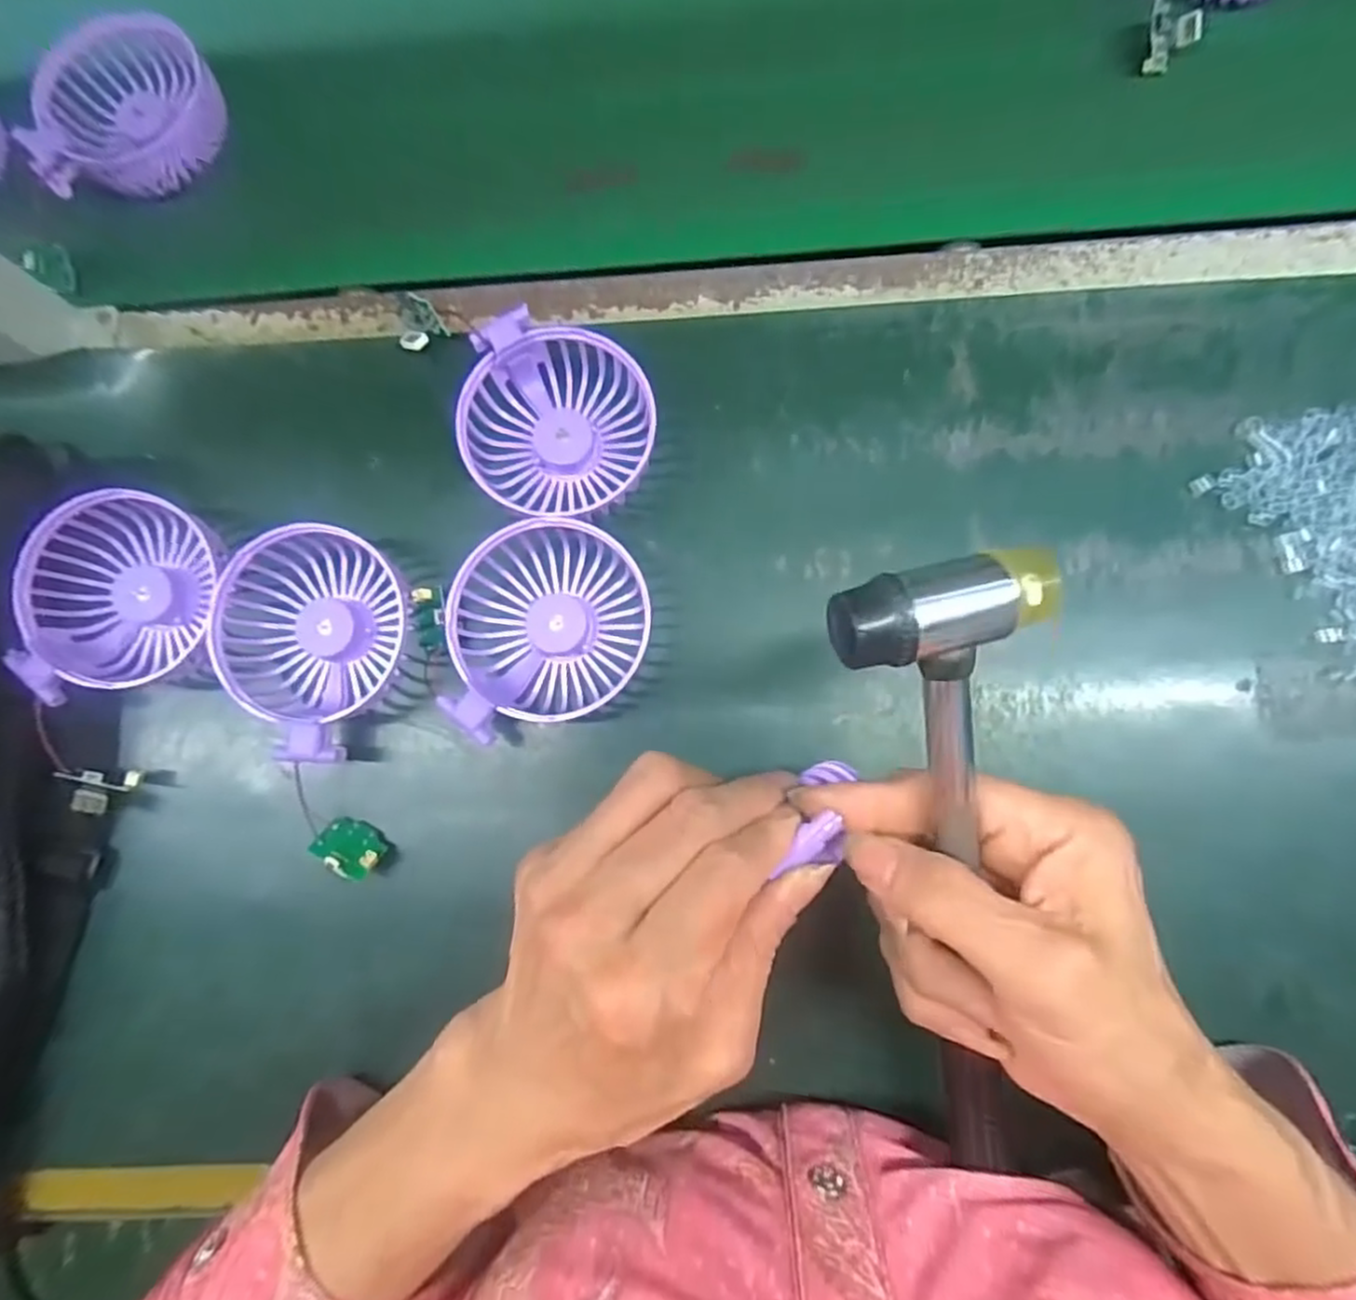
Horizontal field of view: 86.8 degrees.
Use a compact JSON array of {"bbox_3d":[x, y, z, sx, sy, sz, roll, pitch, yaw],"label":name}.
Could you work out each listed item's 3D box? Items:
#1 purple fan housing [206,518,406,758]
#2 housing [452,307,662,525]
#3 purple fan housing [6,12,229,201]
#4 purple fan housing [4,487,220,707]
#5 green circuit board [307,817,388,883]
[{"bbox_3d":[-0.169,-0.002,0.335,0.081,0.031,0.105,-4,84,3],"label":"purple fan housing"},{"bbox_3d":[-0.056,-0.105,0.338,0.082,0.035,0.086,13,85,4],"label":"housing"},{"bbox_3d":[-0.292,-0.287,0.382,0.084,0.031,0.092,6,85,4],"label":"purple fan housing"},{"bbox_3d":[-0.265,-0.028,0.341,0.074,0.029,0.090,-3,95,-11],"label":"purple fan housing"},{"bbox_3d":[-0.149,0.090,0.328,0.029,0.010,0.025,25,49,8],"label":"green circuit board"}]

